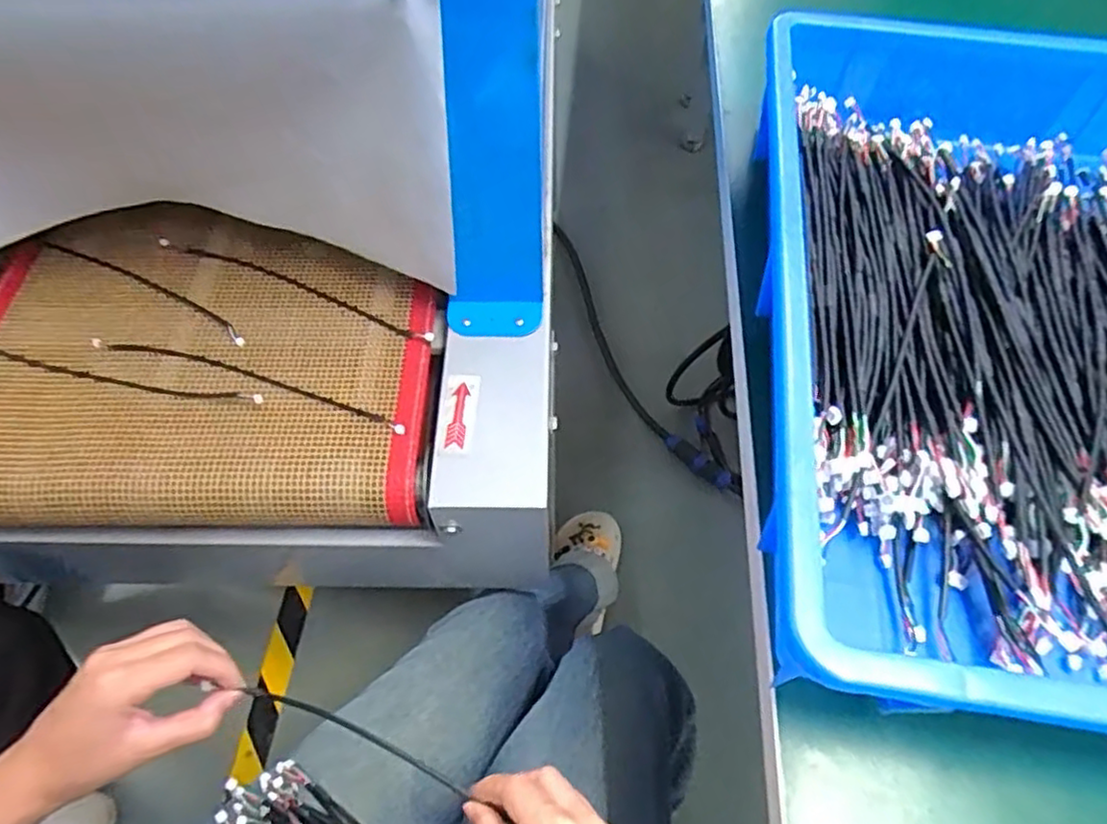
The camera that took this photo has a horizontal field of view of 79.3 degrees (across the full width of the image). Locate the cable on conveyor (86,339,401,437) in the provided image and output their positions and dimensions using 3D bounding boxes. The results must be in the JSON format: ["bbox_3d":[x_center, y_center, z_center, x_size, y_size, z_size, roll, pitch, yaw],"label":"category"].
[{"bbox_3d":[-0.253,-0.028,0.555,0.292,0.007,0.024,15,42,11],"label":"cable on conveyor"}]

